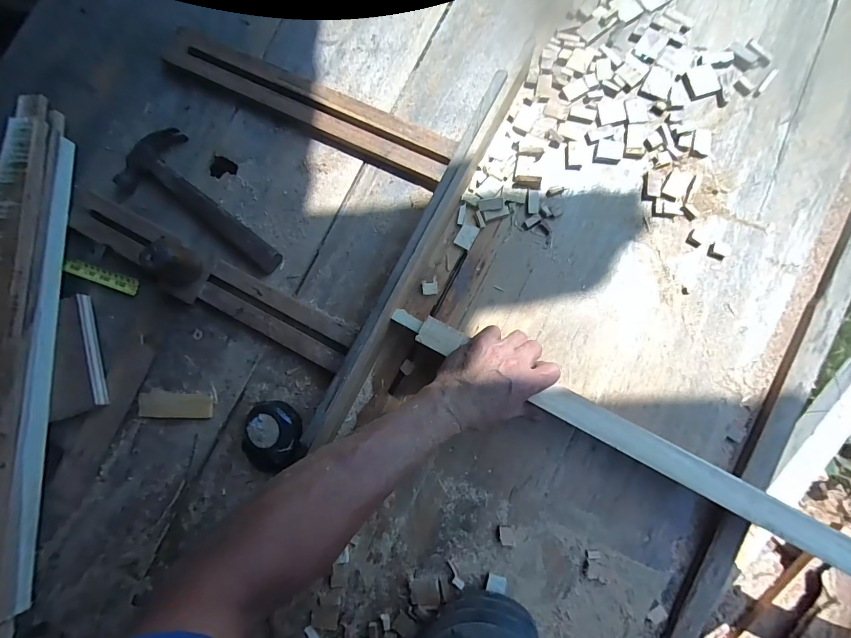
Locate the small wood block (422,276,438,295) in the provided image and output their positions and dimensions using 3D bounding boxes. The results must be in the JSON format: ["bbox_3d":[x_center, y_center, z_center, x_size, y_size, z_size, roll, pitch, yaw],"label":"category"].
[{"bbox_3d":[0.006,-0.042,0.479,0.020,0.008,0.022,-8,81,4],"label":"small wood block"}]

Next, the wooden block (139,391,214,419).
[{"bbox_3d":[-0.326,0.113,0.494,0.102,0.004,0.033,2,82,5],"label":"wooden block"}]

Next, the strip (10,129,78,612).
[{"bbox_3d":[-0.495,0.051,0.494,0.007,0.034,0.597,-2,82,4],"label":"strip"}]

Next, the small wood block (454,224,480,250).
[{"bbox_3d":[0.052,-0.105,0.482,0.021,0.008,0.030,26,85,8],"label":"small wood block"}]

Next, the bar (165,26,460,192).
[{"bbox_3d":[-0.170,-0.302,0.523,0.452,0.027,0.065,29,85,8],"label":"bar"}]

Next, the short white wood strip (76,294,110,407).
[{"bbox_3d":[-0.448,0.040,0.509,0.014,0.010,0.151,-18,81,2],"label":"short white wood strip"}]

